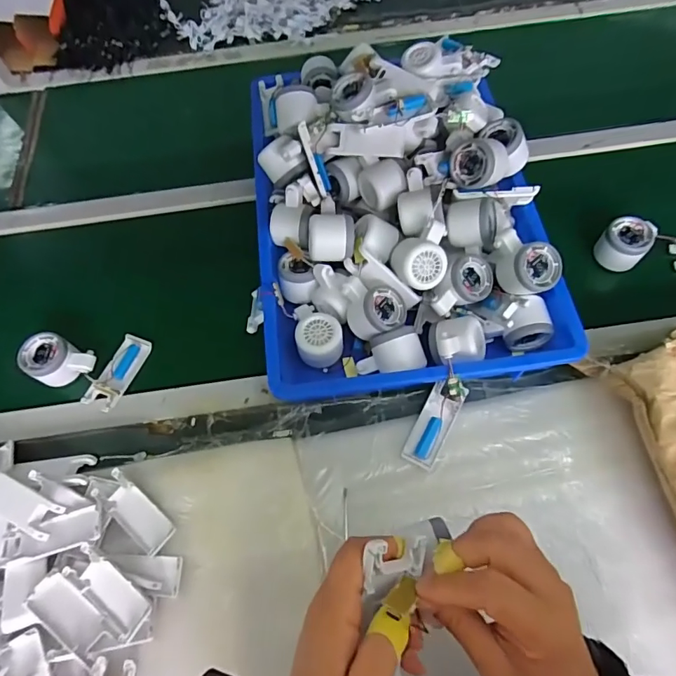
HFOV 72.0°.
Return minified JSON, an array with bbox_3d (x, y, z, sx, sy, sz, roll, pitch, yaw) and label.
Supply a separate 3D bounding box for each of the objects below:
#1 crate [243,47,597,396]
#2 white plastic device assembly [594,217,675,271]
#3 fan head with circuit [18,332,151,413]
[{"bbox_3d":[0.073,-0.184,0.624,0.365,0.141,0.543,-7,65,-1],"label":"crate"},{"bbox_3d":[0.468,-0.126,0.638,0.208,0.044,0.060,2,65,3],"label":"white plastic device assembly"},{"bbox_3d":[-0.332,0.024,0.606,0.128,0.042,0.101,16,67,9],"label":"fan head with circuit"}]

